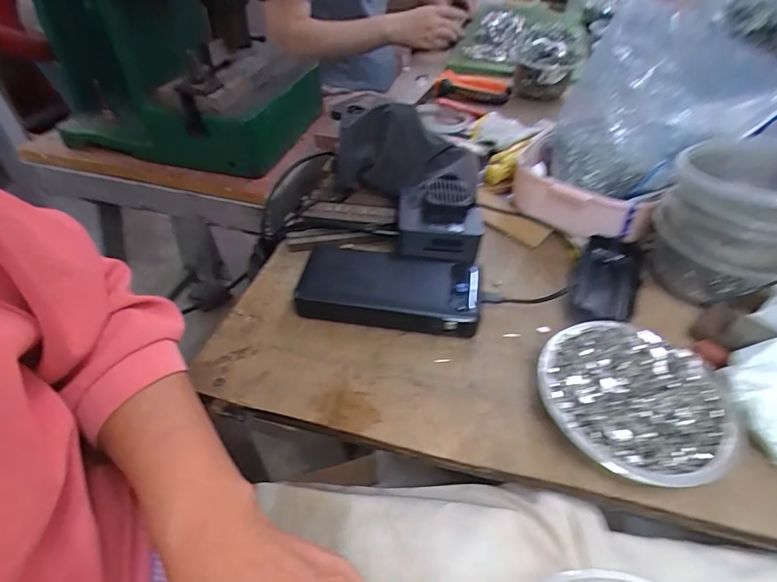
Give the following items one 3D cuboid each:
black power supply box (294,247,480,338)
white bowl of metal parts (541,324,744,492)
[{"bbox_3d":[0.000,-0.005,0.376,0.152,0.026,0.075,9,45,6],"label":"black power supply box"},{"bbox_3d":[0.166,0.076,0.302,0.119,0.030,0.110,1,44,-1],"label":"white bowl of metal parts"}]

